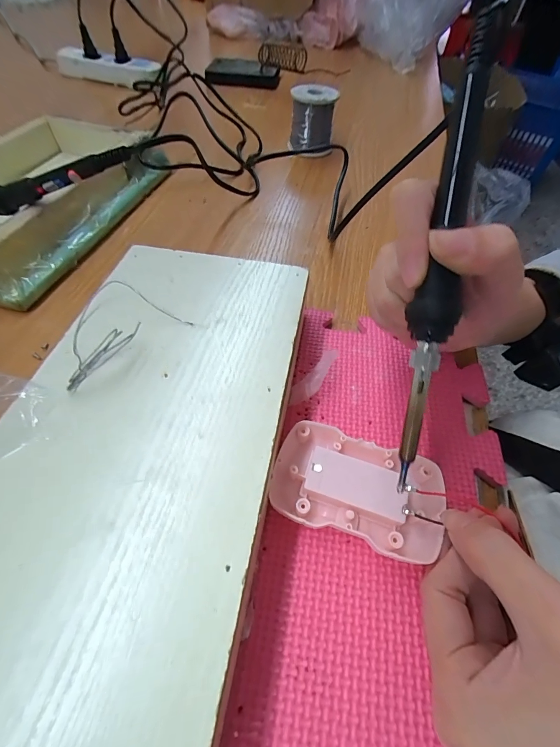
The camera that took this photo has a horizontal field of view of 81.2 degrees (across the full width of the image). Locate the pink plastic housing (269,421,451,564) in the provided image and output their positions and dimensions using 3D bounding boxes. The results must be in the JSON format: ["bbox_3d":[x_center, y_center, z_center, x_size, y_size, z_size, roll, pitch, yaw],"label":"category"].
[{"bbox_3d":[0.040,0.061,0.179,0.089,0.018,0.050,18,57,11],"label":"pink plastic housing"}]

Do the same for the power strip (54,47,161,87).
[{"bbox_3d":[-0.300,-0.522,0.559,0.205,0.043,0.030,15,56,9],"label":"power strip"}]

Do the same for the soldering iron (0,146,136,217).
[{"bbox_3d":[-0.200,-0.156,0.272,0.185,0.018,0.016,-9,54,15],"label":"soldering iron"}]

